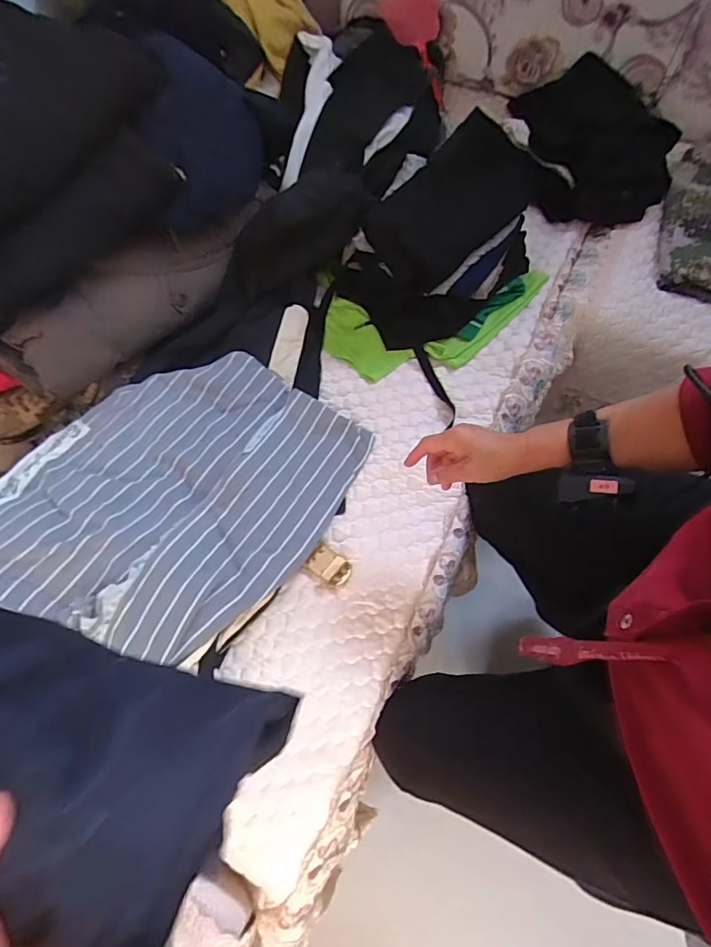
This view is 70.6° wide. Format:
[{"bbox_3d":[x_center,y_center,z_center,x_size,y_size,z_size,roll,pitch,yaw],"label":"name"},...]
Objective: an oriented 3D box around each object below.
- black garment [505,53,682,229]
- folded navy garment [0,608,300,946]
[{"bbox_3d":[0.415,-0.579,0.868,0.245,0.115,0.278,-3,65,1],"label":"black garment"},{"bbox_3d":[-0.203,0.171,0.328,0.278,0.175,0.118,13,66,8],"label":"folded navy garment"}]

